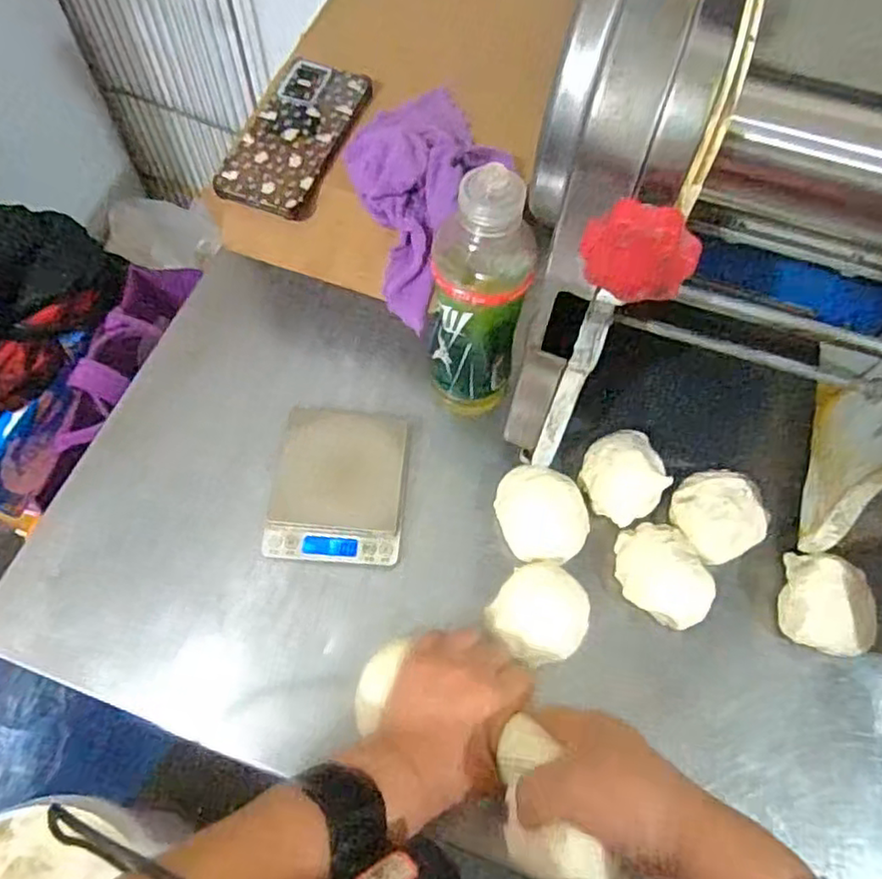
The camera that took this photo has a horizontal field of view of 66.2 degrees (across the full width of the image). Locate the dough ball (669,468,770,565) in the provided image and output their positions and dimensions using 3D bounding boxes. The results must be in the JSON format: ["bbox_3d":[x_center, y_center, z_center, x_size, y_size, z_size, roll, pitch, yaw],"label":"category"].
[{"bbox_3d":[0.217,0.060,0.536,0.069,0.037,0.068,1,64,-2],"label":"dough ball"}]

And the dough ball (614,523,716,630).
[{"bbox_3d":[0.167,0.103,0.511,0.065,0.038,0.078,-17,66,-10],"label":"dough ball"}]

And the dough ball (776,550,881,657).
[{"bbox_3d":[0.283,0.124,0.502,0.057,0.048,0.068,14,64,5],"label":"dough ball"}]

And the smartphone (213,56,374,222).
[{"bbox_3d":[-0.125,-0.266,0.589,0.080,0.011,0.166,20,70,-1],"label":"smartphone"}]

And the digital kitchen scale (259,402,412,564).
[{"bbox_3d":[-0.080,0.037,0.539,0.100,0.023,0.122,4,64,-1],"label":"digital kitchen scale"}]

